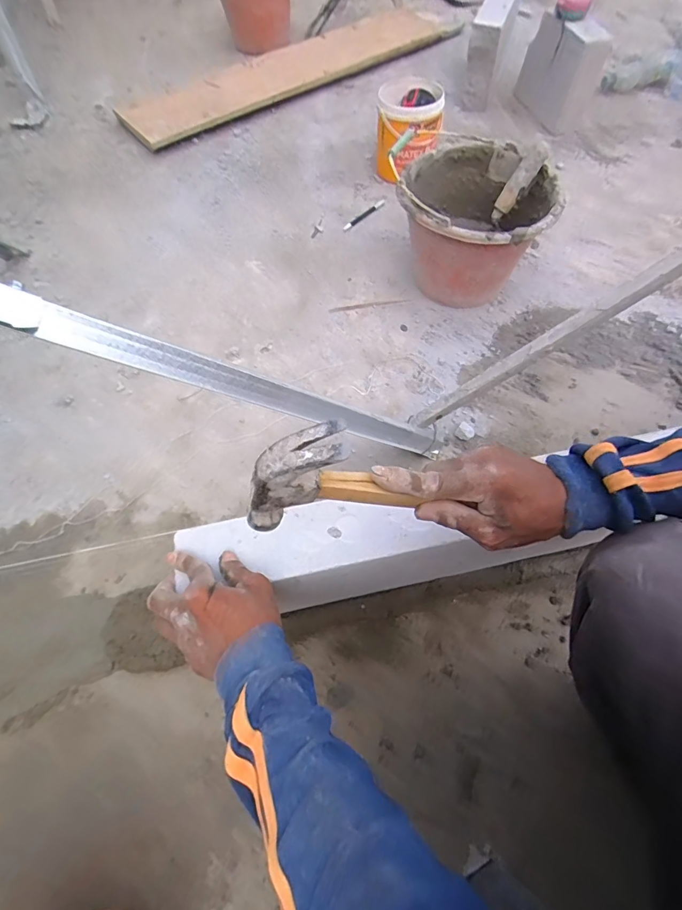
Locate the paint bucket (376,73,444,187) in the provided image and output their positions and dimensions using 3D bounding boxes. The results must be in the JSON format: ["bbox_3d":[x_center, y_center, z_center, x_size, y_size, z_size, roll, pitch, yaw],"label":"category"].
[{"bbox_3d":[0.166,-0.799,1.051,0.154,0.189,0.182,1,62,2],"label":"paint bucket"}]

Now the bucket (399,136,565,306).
[{"bbox_3d":[0.243,-0.423,0.831,0.264,0.209,0.268,2,62,2],"label":"bucket"}]

